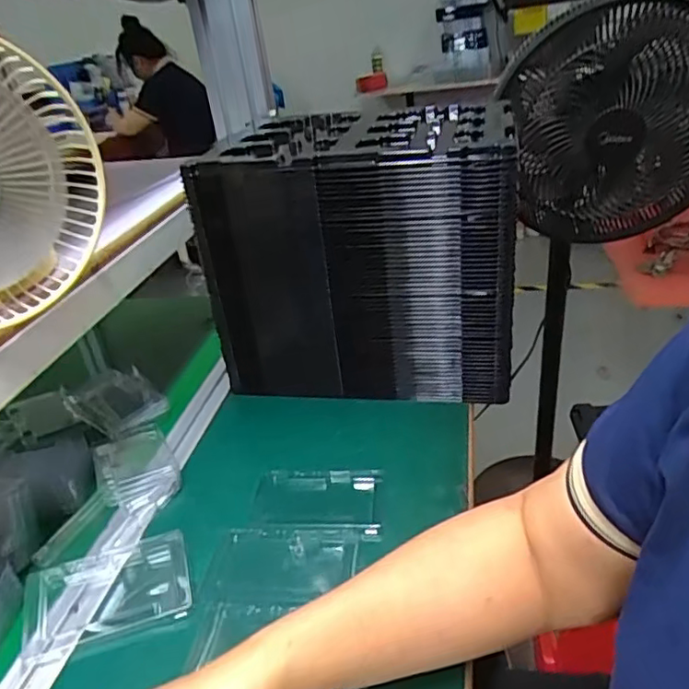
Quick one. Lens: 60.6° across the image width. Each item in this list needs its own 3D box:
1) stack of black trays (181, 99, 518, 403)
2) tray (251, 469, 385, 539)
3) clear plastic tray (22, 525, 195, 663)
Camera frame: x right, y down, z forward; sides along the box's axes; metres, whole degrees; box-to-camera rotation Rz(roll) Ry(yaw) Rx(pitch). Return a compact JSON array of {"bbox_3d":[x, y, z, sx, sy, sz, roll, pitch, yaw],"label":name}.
[{"bbox_3d":[0.027,-0.108,0.715,0.341,0.284,0.207,2,31,15],"label":"stack of black trays"},{"bbox_3d":[-0.028,0.149,0.560,0.122,0.008,0.080,-1,30,9],"label":"tray"},{"bbox_3d":[-0.197,0.203,0.486,0.132,0.023,0.083,-14,31,-13],"label":"clear plastic tray"}]

